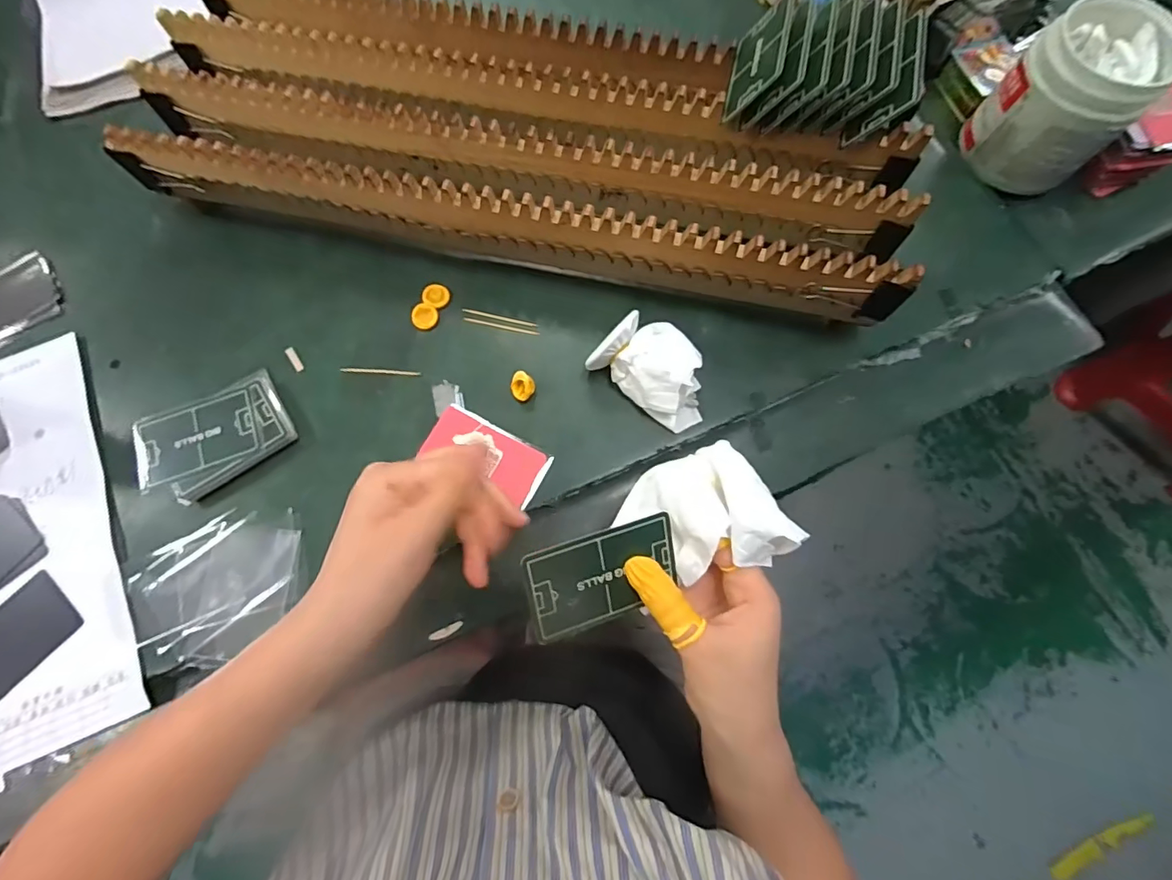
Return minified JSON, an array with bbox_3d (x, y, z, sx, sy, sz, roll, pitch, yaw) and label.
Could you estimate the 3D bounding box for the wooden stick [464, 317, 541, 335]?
[{"bbox_3d":[-0.067,-0.091,0.407,0.062,0.004,0.004,11,75,3],"label":"wooden stick"}]

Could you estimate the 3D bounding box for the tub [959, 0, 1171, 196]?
[{"bbox_3d":[0.388,-0.274,0.408,0.094,0.107,0.094,0,75,0],"label":"tub"}]

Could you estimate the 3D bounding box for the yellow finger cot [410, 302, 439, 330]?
[{"bbox_3d":[-0.127,-0.097,0.401,0.020,0.005,0.019,0,75,0],"label":"yellow finger cot"}]

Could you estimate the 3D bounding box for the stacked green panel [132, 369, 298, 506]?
[{"bbox_3d":[-0.274,-0.001,0.373,0.107,0.014,0.068,-30,76,-7],"label":"stacked green panel"}]

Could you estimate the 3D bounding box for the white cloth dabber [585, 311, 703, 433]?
[{"bbox_3d":[0.050,-0.052,0.364,0.090,0.047,0.053,36,78,10],"label":"white cloth dabber"}]

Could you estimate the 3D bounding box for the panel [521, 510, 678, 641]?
[{"bbox_3d":[0.010,0.074,0.275,0.084,0.004,0.051,-13,104,-18],"label":"panel"}]

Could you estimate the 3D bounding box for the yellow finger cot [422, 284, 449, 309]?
[{"bbox_3d":[-0.121,-0.116,0.407,0.020,0.004,0.019,0,75,0],"label":"yellow finger cot"}]

